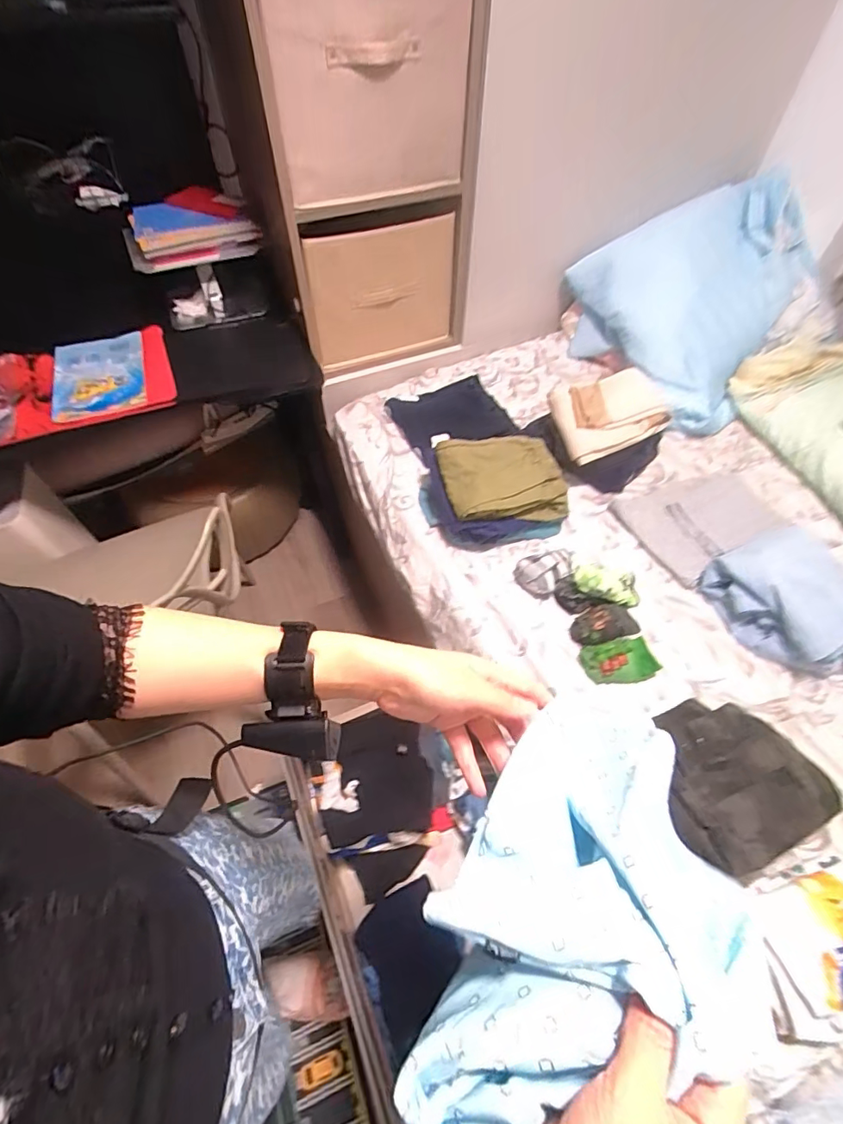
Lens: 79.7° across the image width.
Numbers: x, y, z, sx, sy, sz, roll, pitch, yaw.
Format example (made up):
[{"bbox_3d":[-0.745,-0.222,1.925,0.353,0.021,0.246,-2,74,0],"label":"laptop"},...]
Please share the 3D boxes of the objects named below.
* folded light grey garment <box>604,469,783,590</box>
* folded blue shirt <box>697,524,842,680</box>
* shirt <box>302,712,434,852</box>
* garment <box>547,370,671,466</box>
[{"bbox_3d":[0.564,-0.100,1.019,0.279,0.031,0.212,-27,60,-17],"label":"folded light grey garment"},{"bbox_3d":[0.685,0.055,0.880,0.303,0.095,0.248,-13,57,-8],"label":"folded blue shirt"},{"bbox_3d":[-0.099,0.409,0.968,0.221,0.032,0.217,-8,56,-6],"label":"shirt"},{"bbox_3d":[0.381,-0.305,1.037,0.216,0.077,0.150,-16,58,-11],"label":"garment"}]

